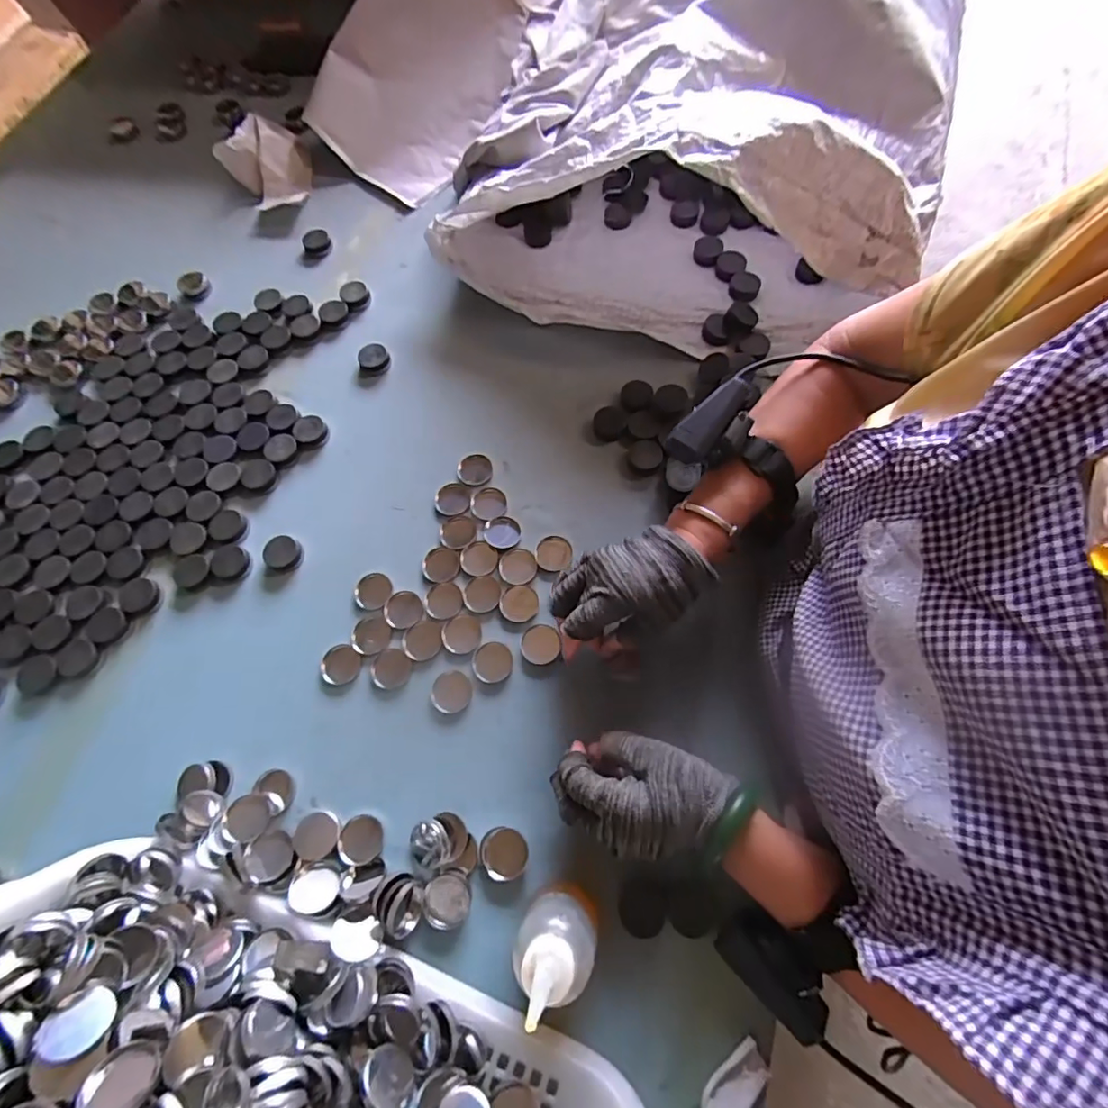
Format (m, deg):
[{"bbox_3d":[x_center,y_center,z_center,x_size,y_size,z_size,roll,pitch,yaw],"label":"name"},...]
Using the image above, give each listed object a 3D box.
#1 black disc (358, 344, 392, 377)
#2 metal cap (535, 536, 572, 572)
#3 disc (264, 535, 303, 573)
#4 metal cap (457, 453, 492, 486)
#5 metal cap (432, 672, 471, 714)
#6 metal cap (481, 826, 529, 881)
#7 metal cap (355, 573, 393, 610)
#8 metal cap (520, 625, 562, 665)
[{"bbox_3d":[-0.198,-0.215,0.586,0.034,0.009,0.036,-1,68,3],"label":"black disc"},{"bbox_3d":[0.000,-0.001,0.494,0.033,0.004,0.034,-1,68,3],"label":"metal cap"},{"bbox_3d":[-0.258,-0.001,0.505,0.038,0.008,0.033,39,75,16],"label":"disc"},{"bbox_3d":[-0.080,-0.085,0.534,0.033,0.011,0.036,-1,68,3],"label":"metal cap"},{"bbox_3d":[-0.086,0.116,0.449,0.032,0.006,0.033,22,71,11],"label":"metal cap"},{"bbox_3d":[-0.037,0.225,0.400,0.035,0.012,0.035,-1,68,3],"label":"metal cap"},{"bbox_3d":[-0.165,0.033,0.486,0.031,0.007,0.033,-1,68,3],"label":"metal cap"},{"bbox_3d":[-0.011,0.077,0.456,0.033,0.009,0.033,-1,68,3],"label":"metal cap"}]

